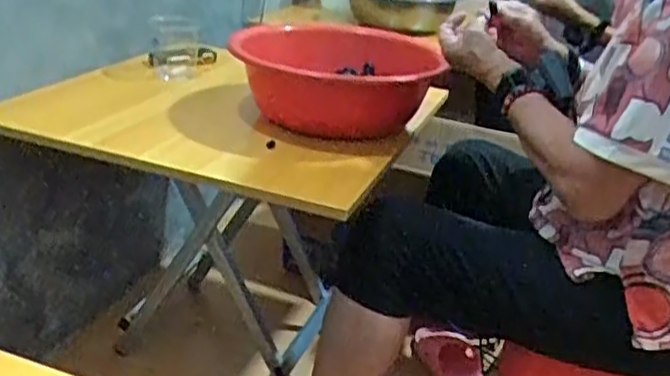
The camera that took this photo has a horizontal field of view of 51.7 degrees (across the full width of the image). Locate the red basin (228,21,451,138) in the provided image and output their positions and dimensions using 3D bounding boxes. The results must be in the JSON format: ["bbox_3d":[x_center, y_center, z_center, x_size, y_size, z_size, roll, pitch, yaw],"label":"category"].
[{"bbox_3d":[0.000,-0.169,1.063,0.299,0.146,0.352,3,24,-4],"label":"red basin"}]

